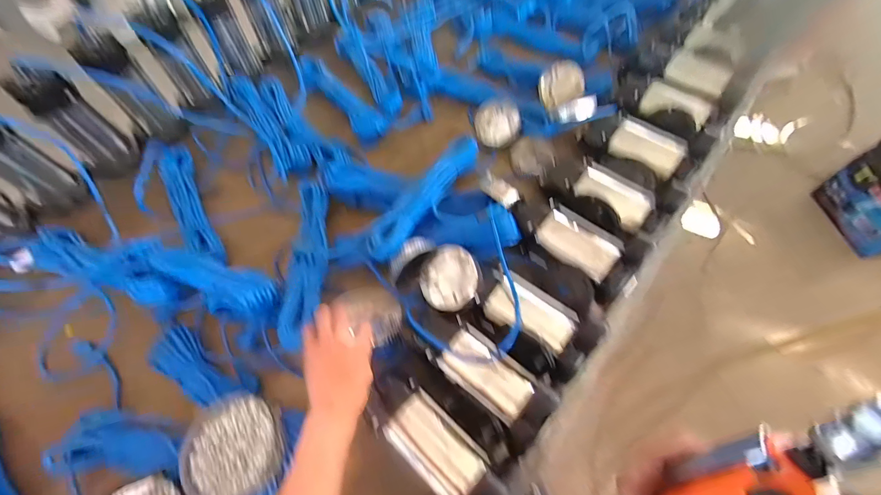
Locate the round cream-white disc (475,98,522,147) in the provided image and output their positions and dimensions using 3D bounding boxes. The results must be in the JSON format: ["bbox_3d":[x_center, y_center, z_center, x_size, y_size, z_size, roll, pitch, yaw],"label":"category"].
[{"bbox_3d":[0.134,-0.301,0.897,0.109,0.107,0.023,6,25,23],"label":"round cream-white disc"}]

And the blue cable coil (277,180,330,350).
[{"bbox_3d":[-0.246,0.016,0.687,0.072,0.044,0.343,-3,61,0],"label":"blue cable coil"}]

